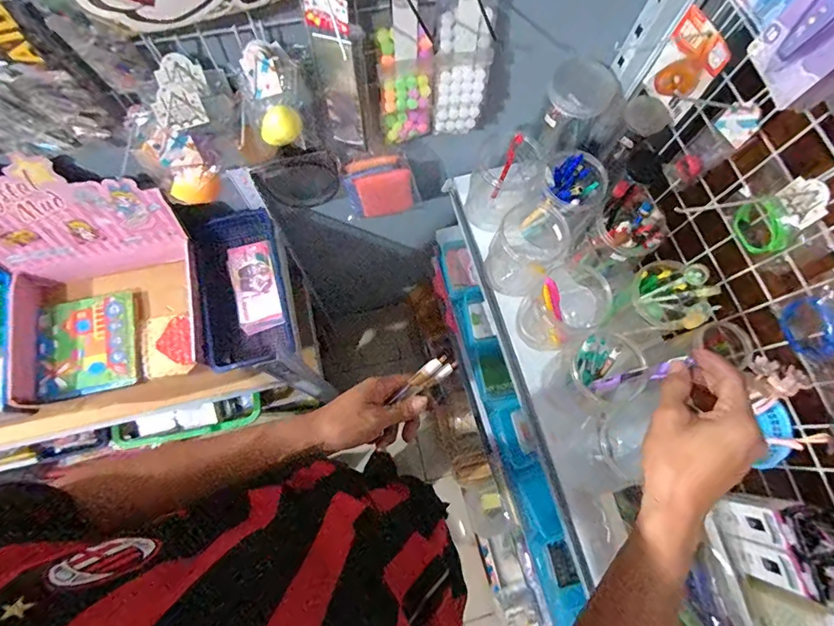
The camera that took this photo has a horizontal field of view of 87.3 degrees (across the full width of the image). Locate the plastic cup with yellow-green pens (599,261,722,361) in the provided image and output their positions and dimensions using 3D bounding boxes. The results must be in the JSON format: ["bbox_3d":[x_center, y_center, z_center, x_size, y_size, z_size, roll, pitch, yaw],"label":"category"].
[{"bbox_3d":[0.344,-0.015,0.629,0.093,0.130,0.096,34,75,7],"label":"plastic cup with yellow-green pens"}]

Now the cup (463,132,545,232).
[{"bbox_3d":[0.133,-0.207,0.709,0.095,0.132,0.093,1,74,-2],"label":"cup"}]

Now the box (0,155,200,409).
[{"bbox_3d":[-0.499,-0.032,0.629,0.300,0.215,0.255,-13,74,-6],"label":"box"}]

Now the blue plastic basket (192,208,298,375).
[{"bbox_3d":[-0.287,-0.036,0.722,0.131,0.068,0.246,-11,74,-6],"label":"blue plastic basket"}]

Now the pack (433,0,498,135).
[{"bbox_3d":[0.059,-0.312,0.556,0.068,0.210,0.019,-2,62,-3],"label":"pack"}]

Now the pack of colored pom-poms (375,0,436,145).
[{"bbox_3d":[-0.014,-0.296,0.543,0.072,0.199,0.038,-23,76,-9],"label":"pack of colored pom-poms"}]

